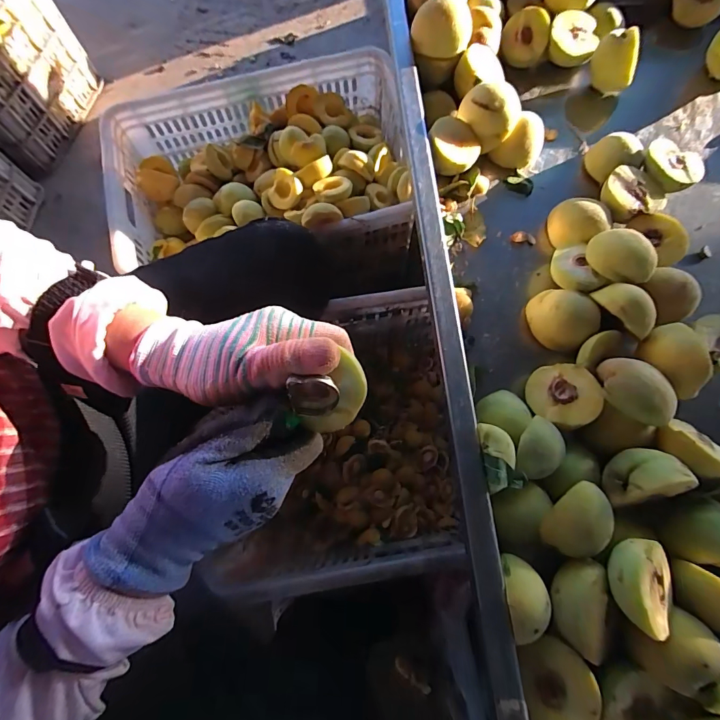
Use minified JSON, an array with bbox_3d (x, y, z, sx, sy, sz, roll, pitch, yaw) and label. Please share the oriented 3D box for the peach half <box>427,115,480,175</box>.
[{"bbox_3d":[0.104,-0.235,0.433,0.056,0.043,0.059,8,75,2],"label":"peach half"}]

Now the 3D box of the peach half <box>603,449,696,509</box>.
[{"bbox_3d":[0.239,0.096,0.317,0.056,0.033,0.040,-12,74,-3],"label":"peach half"}]

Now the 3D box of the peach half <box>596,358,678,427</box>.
[{"bbox_3d":[0.242,0.027,0.338,0.060,0.031,0.049,36,77,10],"label":"peach half"}]

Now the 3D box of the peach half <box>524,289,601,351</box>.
[{"bbox_3d":[0.203,-0.042,0.389,0.054,0.039,0.062,-41,78,-10],"label":"peach half"}]

